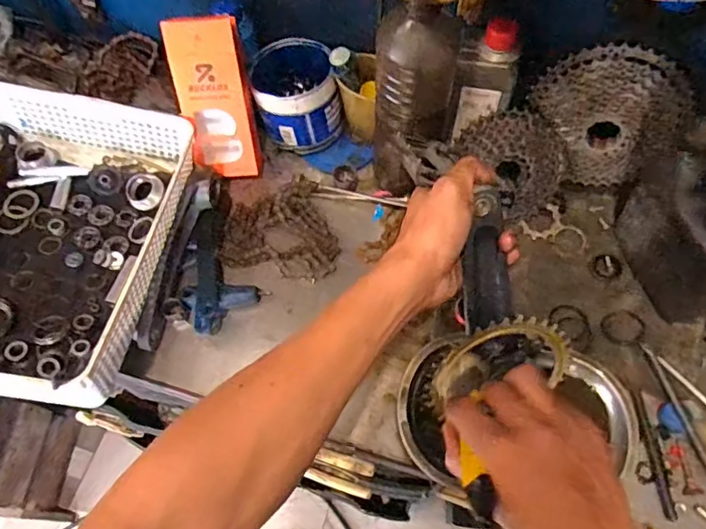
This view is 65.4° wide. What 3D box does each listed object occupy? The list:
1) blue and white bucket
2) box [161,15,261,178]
[{"bbox_3d":[-0.067,-0.204,0.667,0.095,0.084,0.100,-1,64,2],"label":"blue and white bucket"},{"bbox_3d":[-0.156,-0.184,0.627,0.078,0.180,0.032,-7,38,-1],"label":"box"}]

